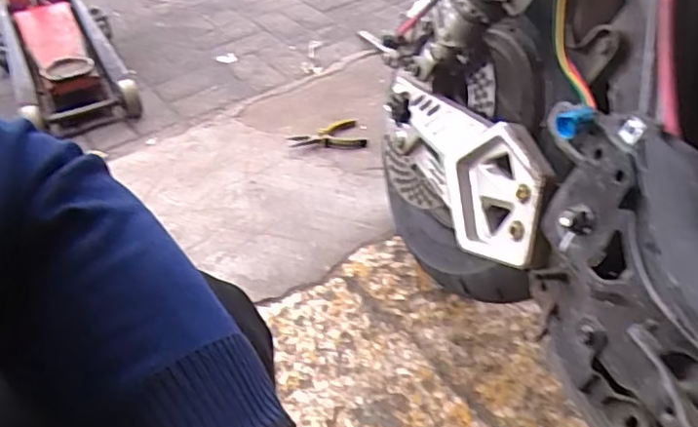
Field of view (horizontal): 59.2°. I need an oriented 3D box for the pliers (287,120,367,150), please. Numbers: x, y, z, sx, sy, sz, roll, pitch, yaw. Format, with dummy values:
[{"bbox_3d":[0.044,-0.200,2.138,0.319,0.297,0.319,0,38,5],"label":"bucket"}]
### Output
[{"bbox_3d":[-0.044,-0.145,1.173,0.137,0.019,0.114,-9,43,-7],"label":"pliers"}]

